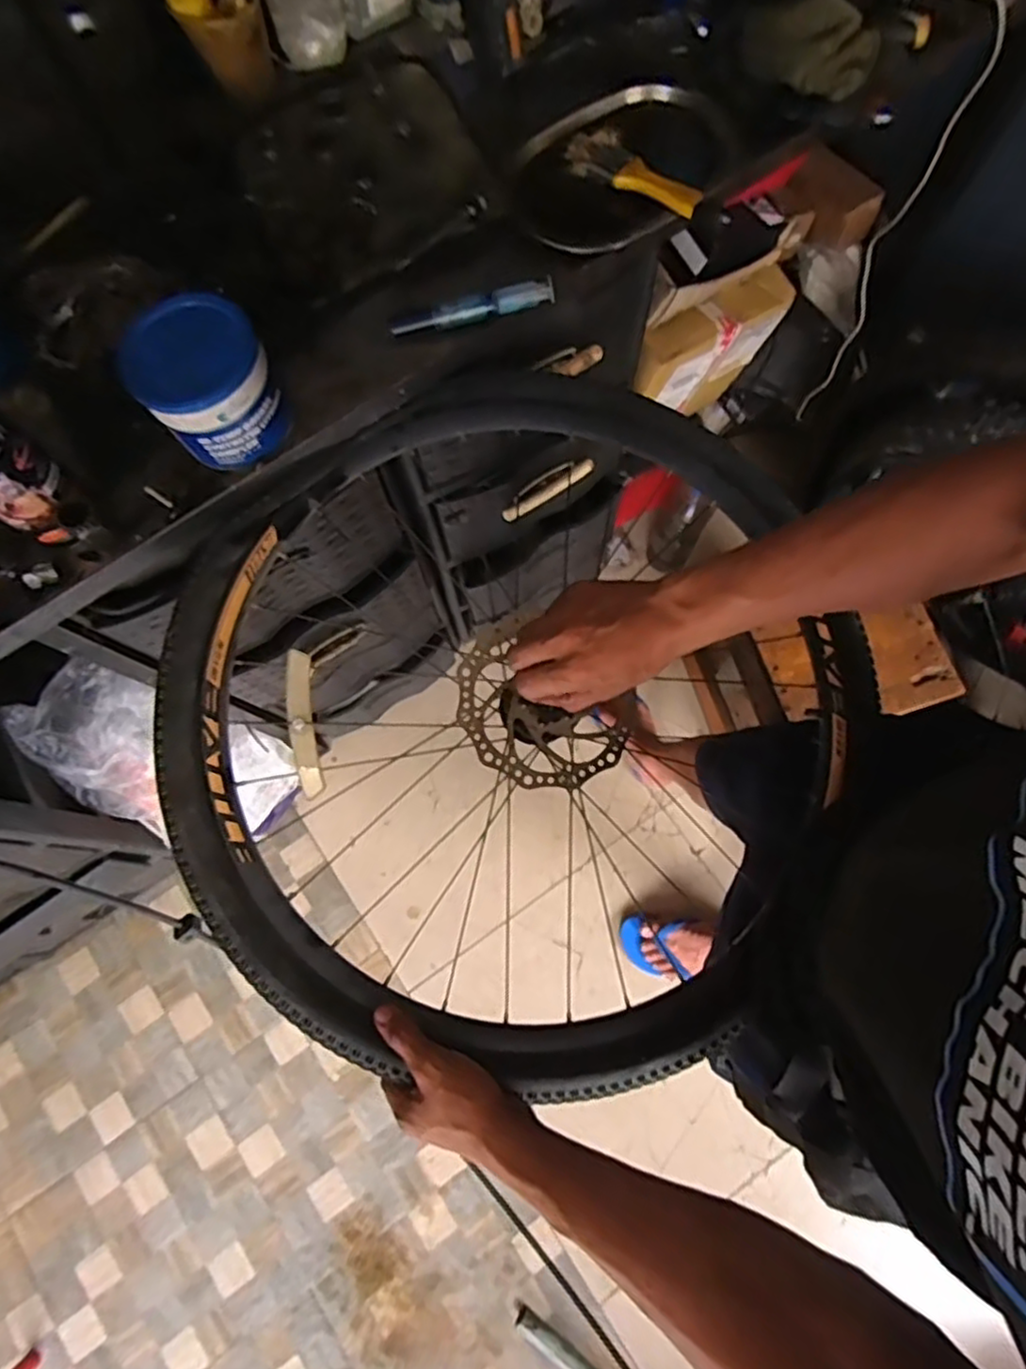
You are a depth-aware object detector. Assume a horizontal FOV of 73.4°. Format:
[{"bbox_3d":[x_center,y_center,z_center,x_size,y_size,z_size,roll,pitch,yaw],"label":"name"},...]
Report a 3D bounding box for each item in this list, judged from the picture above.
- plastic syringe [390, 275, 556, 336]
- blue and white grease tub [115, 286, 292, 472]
[{"bbox_3d":[-0.035,-0.327,0.598,0.140,0.023,0.017,-10,76,-1],"label":"plastic syringe"},{"bbox_3d":[-0.240,-0.237,0.555,0.098,0.091,0.092,0,76,2],"label":"blue and white grease tub"}]

